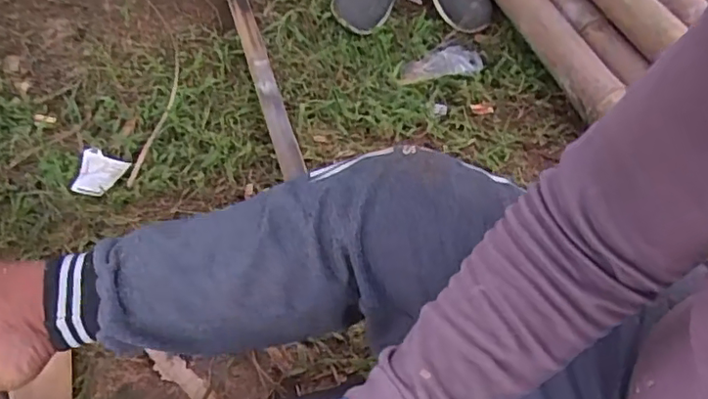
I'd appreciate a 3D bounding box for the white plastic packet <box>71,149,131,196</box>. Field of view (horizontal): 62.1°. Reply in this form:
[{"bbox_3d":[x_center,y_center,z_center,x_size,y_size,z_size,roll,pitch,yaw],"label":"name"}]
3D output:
[{"bbox_3d":[-0.381,-0.039,0.866,0.085,0.010,0.076,18,57,17],"label":"white plastic packet"}]

